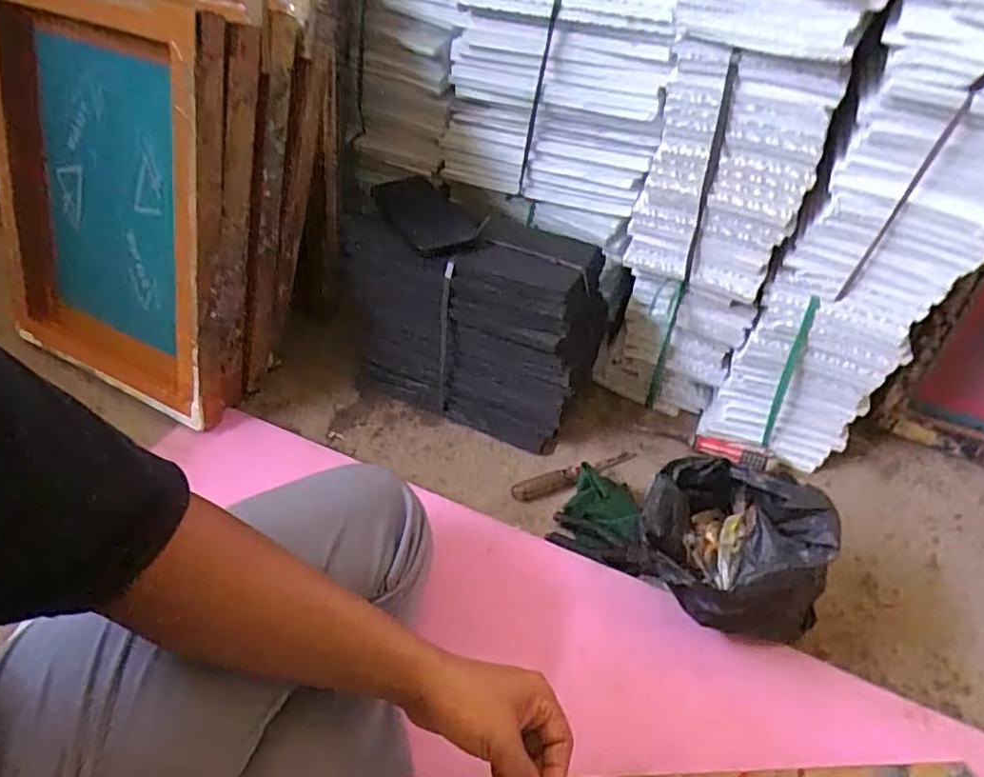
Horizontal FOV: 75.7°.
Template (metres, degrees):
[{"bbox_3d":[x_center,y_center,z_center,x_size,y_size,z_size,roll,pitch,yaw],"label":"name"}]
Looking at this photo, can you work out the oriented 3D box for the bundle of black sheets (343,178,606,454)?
[{"bbox_3d":[-0.028,-0.103,0.867,0.332,0.229,0.211,16,47,14],"label":"bundle of black sheets"}]

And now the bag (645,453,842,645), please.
[{"bbox_3d":[0.246,0.160,0.655,0.172,0.132,0.175,-16,48,-16],"label":"bag"}]

